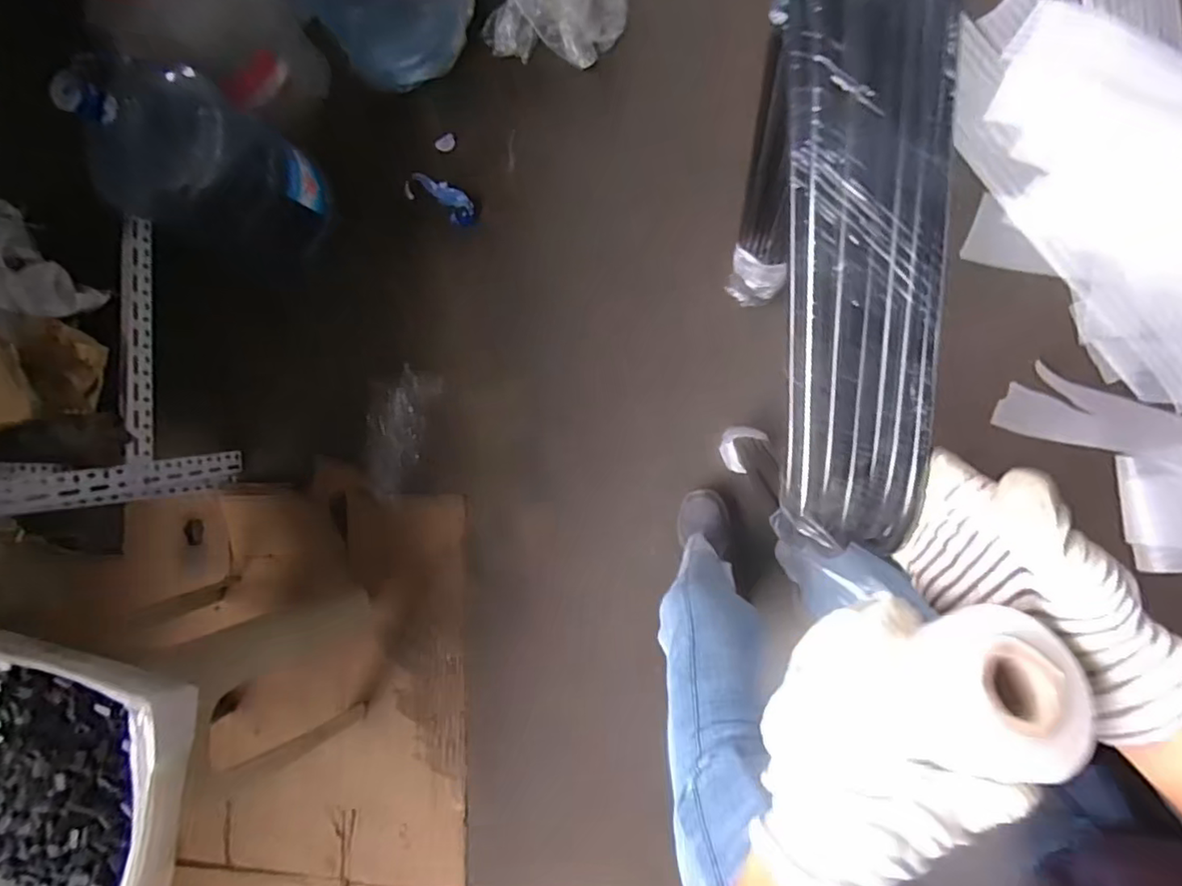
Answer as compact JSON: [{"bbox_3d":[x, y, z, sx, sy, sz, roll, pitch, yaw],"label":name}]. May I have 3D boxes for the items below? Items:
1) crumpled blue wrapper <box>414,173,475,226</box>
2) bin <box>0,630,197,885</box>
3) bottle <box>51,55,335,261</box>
[{"bbox_3d":[-0.292,-0.500,1.232,0.146,0.054,0.054,45,97,8],"label":"crumpled blue wrapper"},{"bbox_3d":[-0.703,0.436,0.785,0.365,0.078,0.349,10,91,10],"label":"bin"},{"bbox_3d":[-0.649,-0.467,1.033,0.201,0.404,0.242,25,95,8],"label":"bottle"}]

